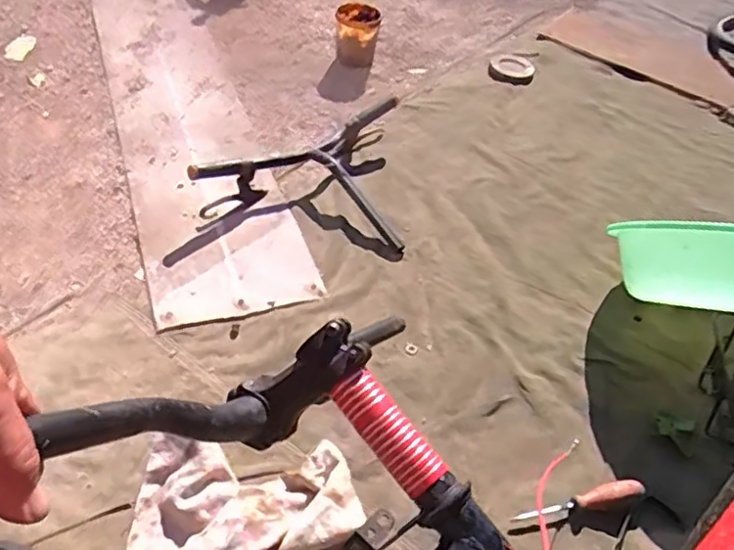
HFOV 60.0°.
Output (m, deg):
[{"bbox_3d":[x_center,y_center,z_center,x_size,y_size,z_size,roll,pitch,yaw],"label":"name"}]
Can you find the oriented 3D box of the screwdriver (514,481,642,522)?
[{"bbox_3d":[0.302,0.325,0.908,0.188,0.021,0.029,-16,48,3],"label":"screwdriver"}]

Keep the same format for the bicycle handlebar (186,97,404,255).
[{"bbox_3d":[-0.114,-0.243,1.337,0.427,0.112,0.374,10,47,1],"label":"bicycle handlebar"}]

